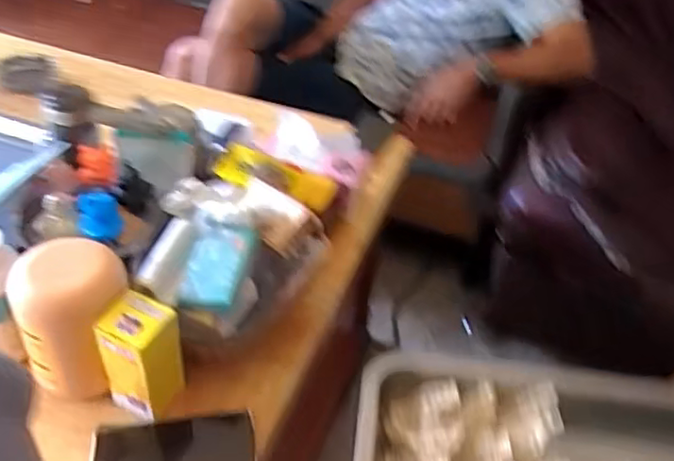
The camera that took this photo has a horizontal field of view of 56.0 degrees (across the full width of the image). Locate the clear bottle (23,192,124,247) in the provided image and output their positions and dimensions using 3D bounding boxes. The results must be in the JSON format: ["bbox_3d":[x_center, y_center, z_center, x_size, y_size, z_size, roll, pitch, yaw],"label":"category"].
[{"bbox_3d":[-0.320,-0.017,0.747,0.138,0.058,0.059,-4,38,11],"label":"clear bottle"}]

